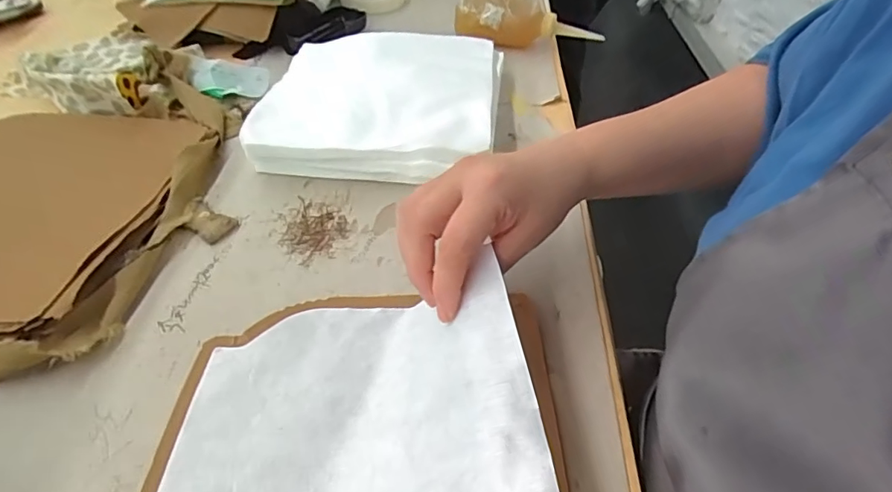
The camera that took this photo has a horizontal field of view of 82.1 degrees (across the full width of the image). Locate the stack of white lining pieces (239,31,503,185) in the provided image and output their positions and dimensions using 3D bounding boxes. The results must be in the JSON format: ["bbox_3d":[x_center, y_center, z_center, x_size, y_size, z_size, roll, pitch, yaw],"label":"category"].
[{"bbox_3d":[-0.058,-0.149,0.512,0.215,0.044,0.224,4,46,2],"label":"stack of white lining pieces"}]

